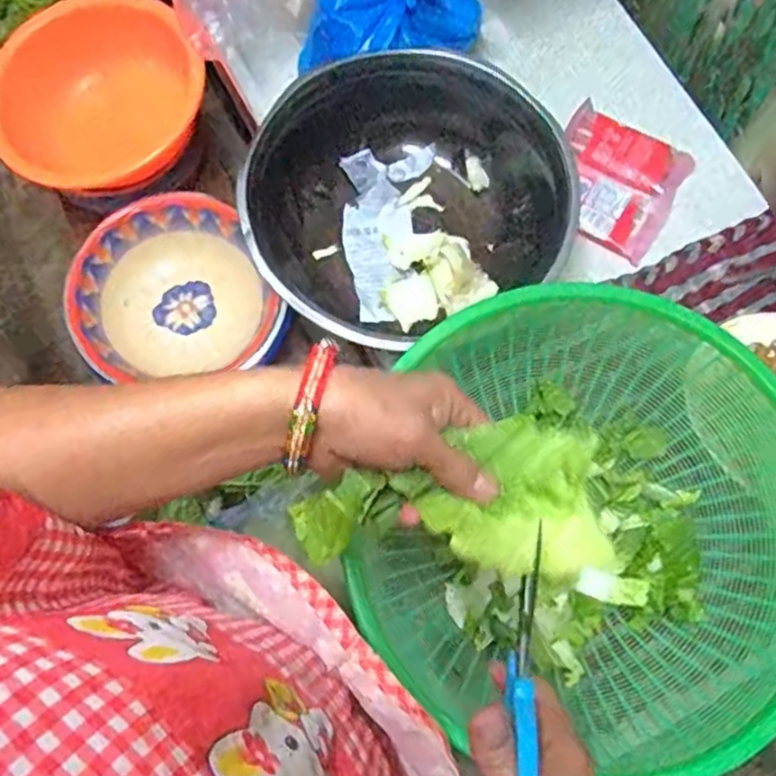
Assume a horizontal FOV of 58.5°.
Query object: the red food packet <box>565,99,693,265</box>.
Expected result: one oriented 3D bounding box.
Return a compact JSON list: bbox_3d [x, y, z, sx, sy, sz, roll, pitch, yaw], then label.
[{"bbox_3d":[0.221,-0.203,0.679,0.124,0.026,0.127,29,75,8],"label":"red food packet"}]

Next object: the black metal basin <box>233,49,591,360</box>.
[{"bbox_3d":[0.016,-0.173,0.634,0.280,0.112,0.235,-18,74,-6],"label":"black metal basin"}]

